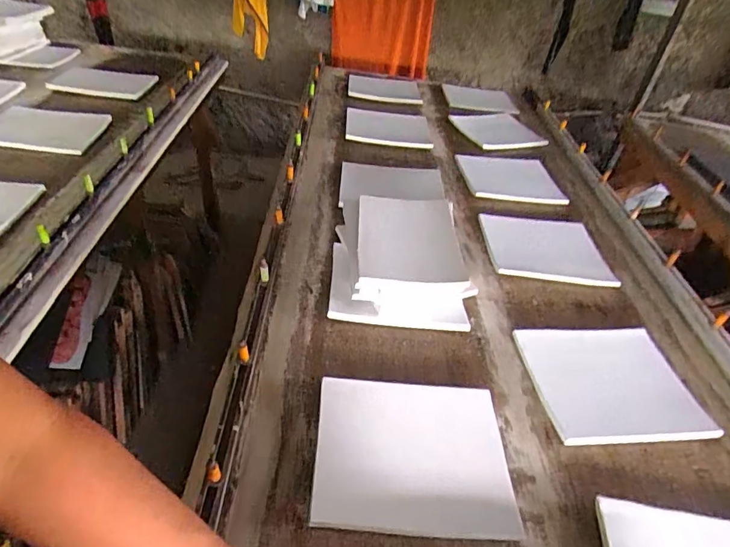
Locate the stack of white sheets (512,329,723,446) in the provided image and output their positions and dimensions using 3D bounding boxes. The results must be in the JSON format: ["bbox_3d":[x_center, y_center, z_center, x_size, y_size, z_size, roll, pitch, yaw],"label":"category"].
[{"bbox_3d":[0.417,0.184,0.806,0.269,0.022,0.221,1,40,-8],"label":"stack of white sheets"}]

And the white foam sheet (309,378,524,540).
[{"bbox_3d":[0.067,0.256,0.674,0.270,0.022,0.218,5,40,-4],"label":"white foam sheet"}]

